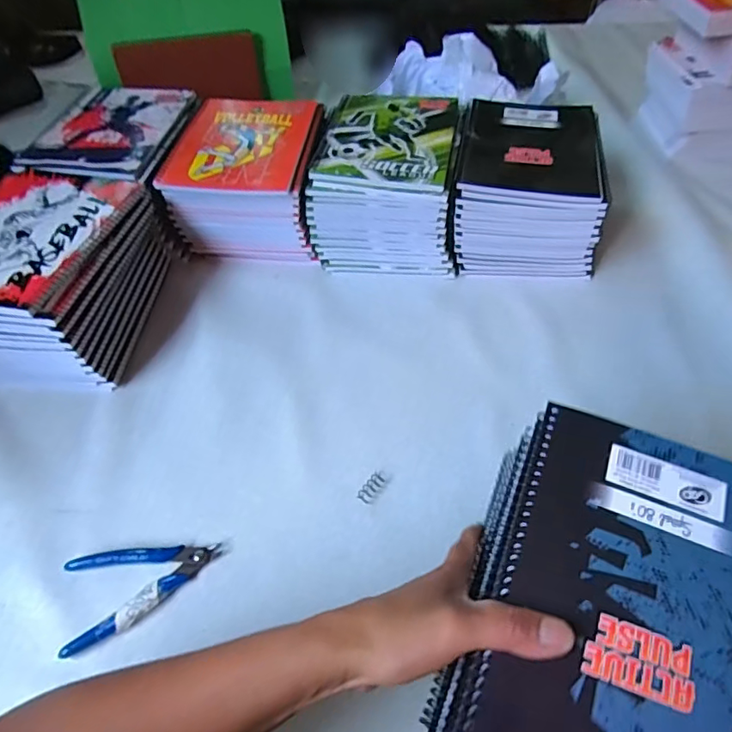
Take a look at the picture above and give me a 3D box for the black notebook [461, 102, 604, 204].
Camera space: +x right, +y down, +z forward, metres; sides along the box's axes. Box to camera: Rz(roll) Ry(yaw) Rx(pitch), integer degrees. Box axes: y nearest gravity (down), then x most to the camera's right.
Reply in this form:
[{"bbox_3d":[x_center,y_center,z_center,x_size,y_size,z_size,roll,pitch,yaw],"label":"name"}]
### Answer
[{"bbox_3d":[0.190,-0.253,0.588,0.147,0.014,0.189,9,54,9],"label":"black notebook"}]

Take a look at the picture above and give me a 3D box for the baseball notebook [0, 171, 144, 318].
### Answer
[{"bbox_3d":[-0.332,-0.127,0.502,0.156,0.014,0.193,6,54,7],"label":"baseball notebook"}]

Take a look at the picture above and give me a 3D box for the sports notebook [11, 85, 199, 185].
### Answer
[{"bbox_3d":[-0.301,-0.289,0.622,0.154,0.008,0.203,6,54,8],"label":"sports notebook"}]

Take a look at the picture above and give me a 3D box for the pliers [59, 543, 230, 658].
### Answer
[{"bbox_3d":[-0.172,0.165,0.402,0.117,0.012,0.072,-17,52,-12],"label":"pliers"}]

